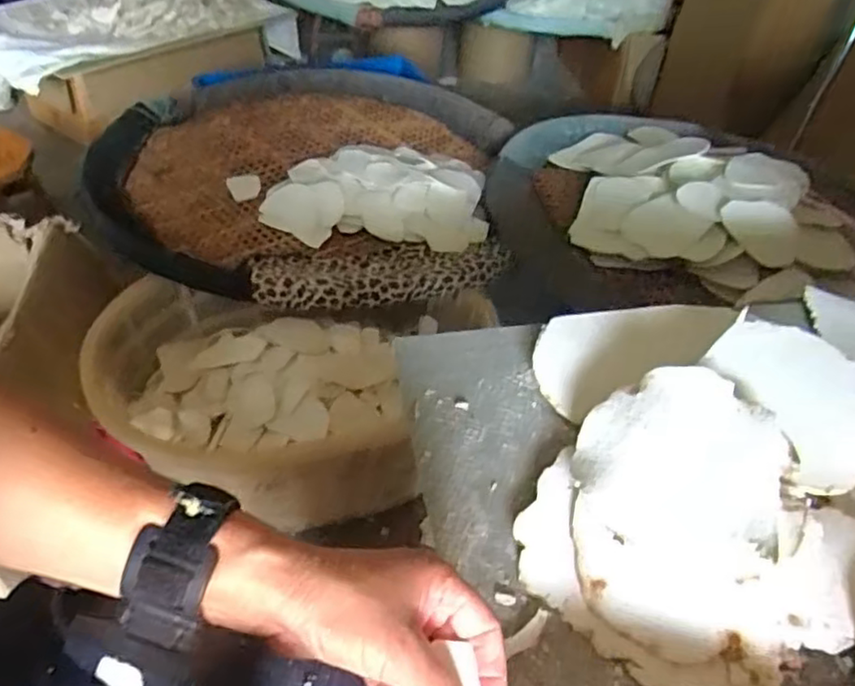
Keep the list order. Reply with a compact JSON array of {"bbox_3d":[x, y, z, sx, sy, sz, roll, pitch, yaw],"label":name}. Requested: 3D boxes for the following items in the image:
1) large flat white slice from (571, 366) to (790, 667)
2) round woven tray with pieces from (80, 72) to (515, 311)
[{"bbox_3d":[0.152,0.095,0.413,0.119,0.018,0.179,13,59,25],"label":"large flat white slice"},{"bbox_3d":[-0.267,-0.371,1.337,0.842,0.086,0.925,2,42,-2],"label":"round woven tray with pieces"}]

